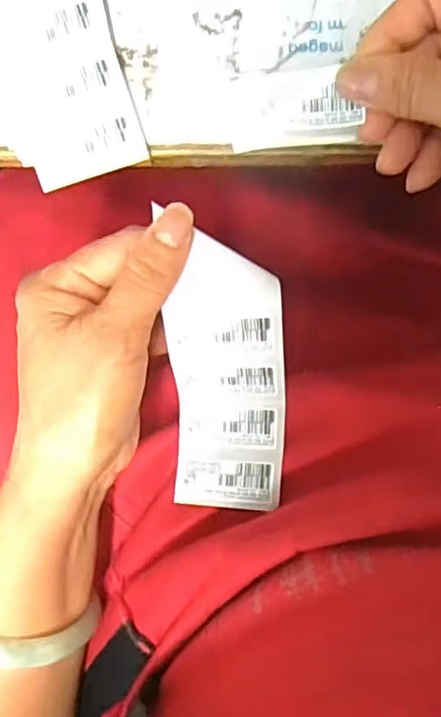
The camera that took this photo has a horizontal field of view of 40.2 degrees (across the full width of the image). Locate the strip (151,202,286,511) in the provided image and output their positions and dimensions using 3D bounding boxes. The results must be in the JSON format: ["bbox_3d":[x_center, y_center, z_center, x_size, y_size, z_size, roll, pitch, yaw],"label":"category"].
[{"bbox_3d":[0.003,0.008,0.273,0.051,0.029,0.121,-2,109,1],"label":"strip"}]

